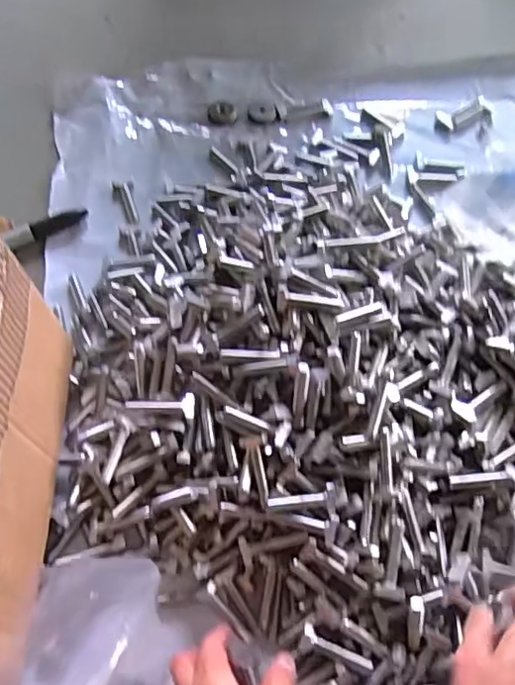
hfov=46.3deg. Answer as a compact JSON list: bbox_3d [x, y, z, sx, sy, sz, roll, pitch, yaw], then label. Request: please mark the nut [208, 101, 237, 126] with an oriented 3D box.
[{"bbox_3d":[-0.039,-0.250,0.659,0.030,0.007,0.030,-3,65,-3],"label":"nut"}]

